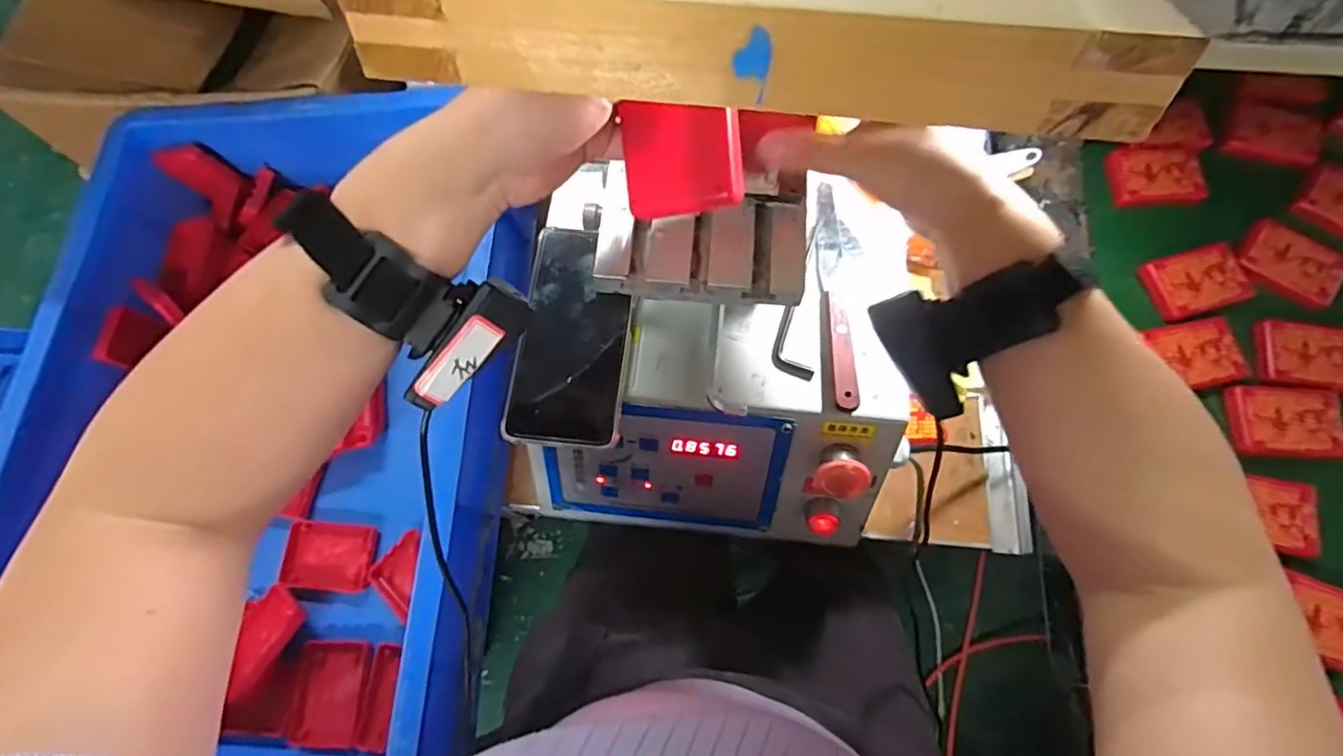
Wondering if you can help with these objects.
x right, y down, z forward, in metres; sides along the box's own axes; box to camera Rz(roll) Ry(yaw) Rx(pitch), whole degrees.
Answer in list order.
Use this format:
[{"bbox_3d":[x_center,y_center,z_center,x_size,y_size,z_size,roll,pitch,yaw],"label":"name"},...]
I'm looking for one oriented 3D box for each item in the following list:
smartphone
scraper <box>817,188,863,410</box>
[{"bbox_3d":[-0.068,-0.031,0.441,0.077,0.015,0.159,5,72,3],"label":"smartphone"},{"bbox_3d":[0.124,-0.064,0.445,0.031,0.014,0.179,3,72,3],"label":"scraper"}]

